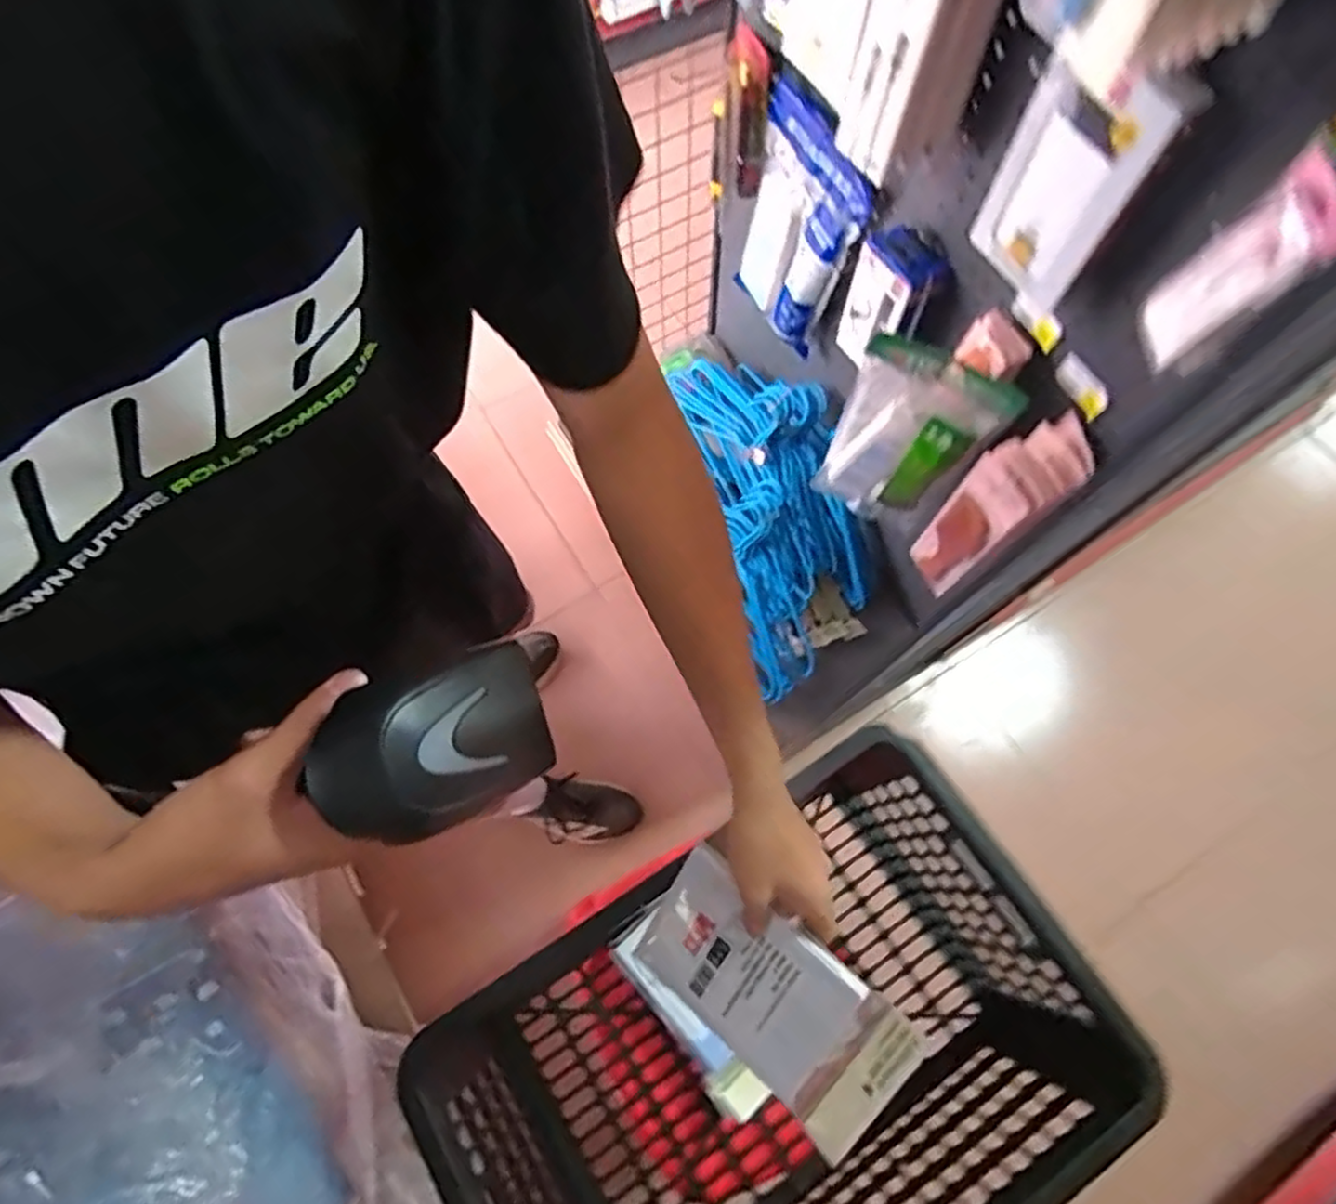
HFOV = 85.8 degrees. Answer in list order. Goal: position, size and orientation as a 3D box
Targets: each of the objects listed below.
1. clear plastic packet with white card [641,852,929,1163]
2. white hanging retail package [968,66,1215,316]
[{"bbox_3d":[0.072,0.287,0.526,0.198,0.014,0.121,37,110,25],"label":"clear plastic packet with white card"},{"bbox_3d":[0.324,-0.336,0.585,0.037,0.225,0.108,-28,76,-9],"label":"white hanging retail package"}]

